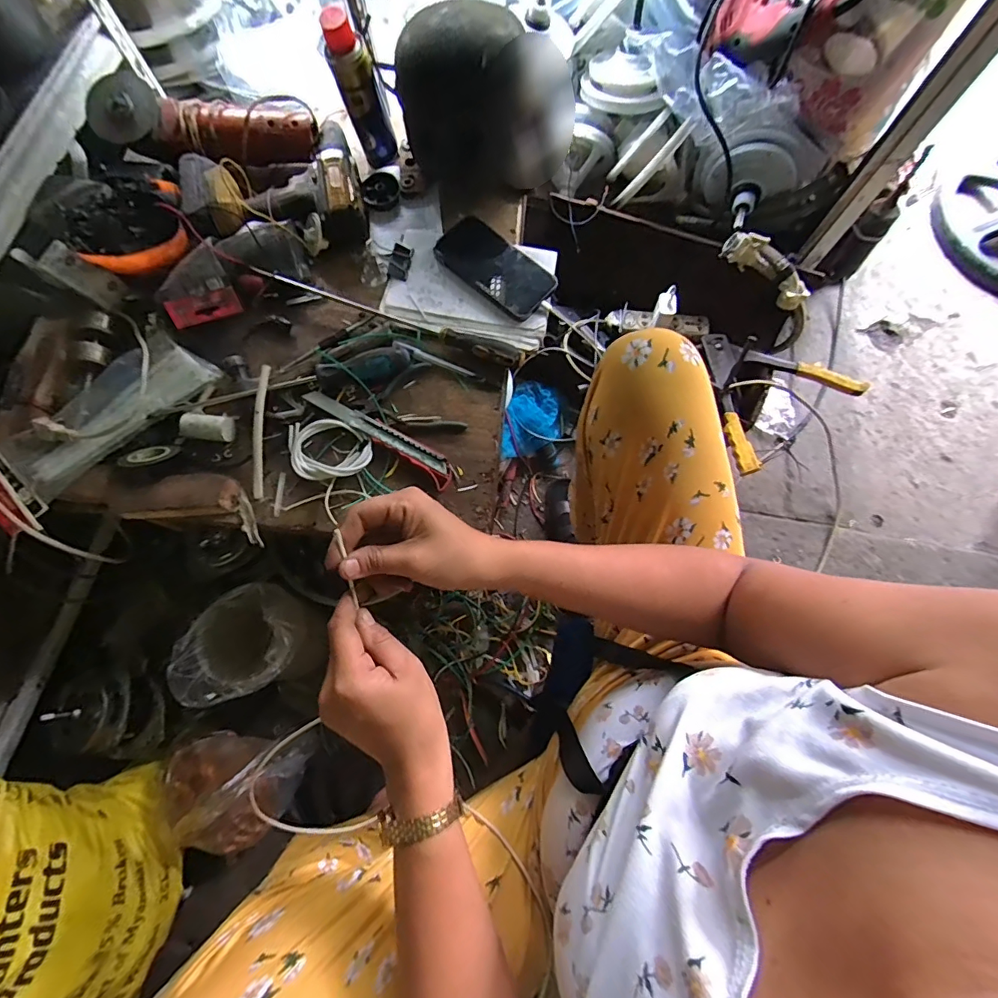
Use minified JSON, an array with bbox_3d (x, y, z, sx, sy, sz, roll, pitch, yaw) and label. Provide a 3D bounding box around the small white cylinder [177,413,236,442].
[{"bbox_3d":[-0.352,-0.085,0.564,0.058,0.034,0.031,4,74,1],"label":"small white cylinder"}]

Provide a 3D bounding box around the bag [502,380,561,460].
[{"bbox_3d":[0.067,-0.143,0.874,0.109,0.059,0.141,7,74,2],"label":"bag"}]

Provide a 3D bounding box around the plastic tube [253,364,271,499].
[{"bbox_3d":[-0.284,-0.081,0.555,0.013,0.015,0.158,1,88,1],"label":"plastic tube"}]

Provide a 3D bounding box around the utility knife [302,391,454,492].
[{"bbox_3d":[-0.142,-0.080,0.566,0.209,0.011,0.036,34,77,9],"label":"utility knife"}]

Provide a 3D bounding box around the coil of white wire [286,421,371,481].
[{"bbox_3d":[-0.204,-0.059,0.560,0.098,0.012,0.073,-2,74,0],"label":"coil of white wire"}]

